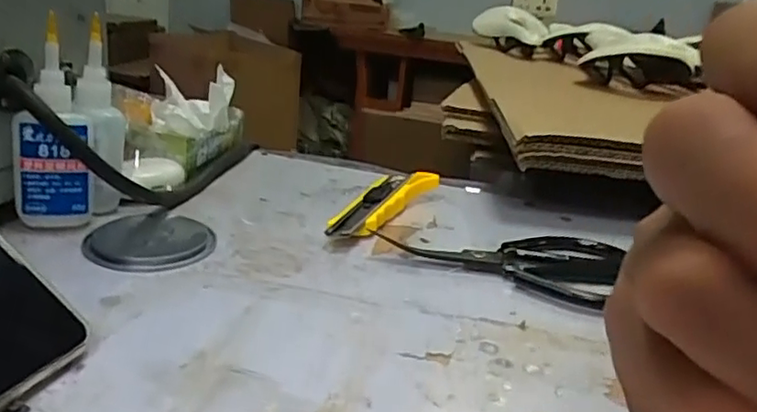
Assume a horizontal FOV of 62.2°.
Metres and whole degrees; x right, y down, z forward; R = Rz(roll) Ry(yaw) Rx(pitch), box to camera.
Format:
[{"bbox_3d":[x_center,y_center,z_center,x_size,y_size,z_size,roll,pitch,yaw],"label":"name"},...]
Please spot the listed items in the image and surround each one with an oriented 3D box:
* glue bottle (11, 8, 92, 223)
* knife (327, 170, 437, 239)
[{"bbox_3d":[-0.214,-0.049,0.410,0.045,0.126,0.033,-3,22,-22],"label":"glue bottle"},{"bbox_3d":[0.002,-0.002,0.496,0.030,0.024,0.150,15,23,24],"label":"knife"}]

